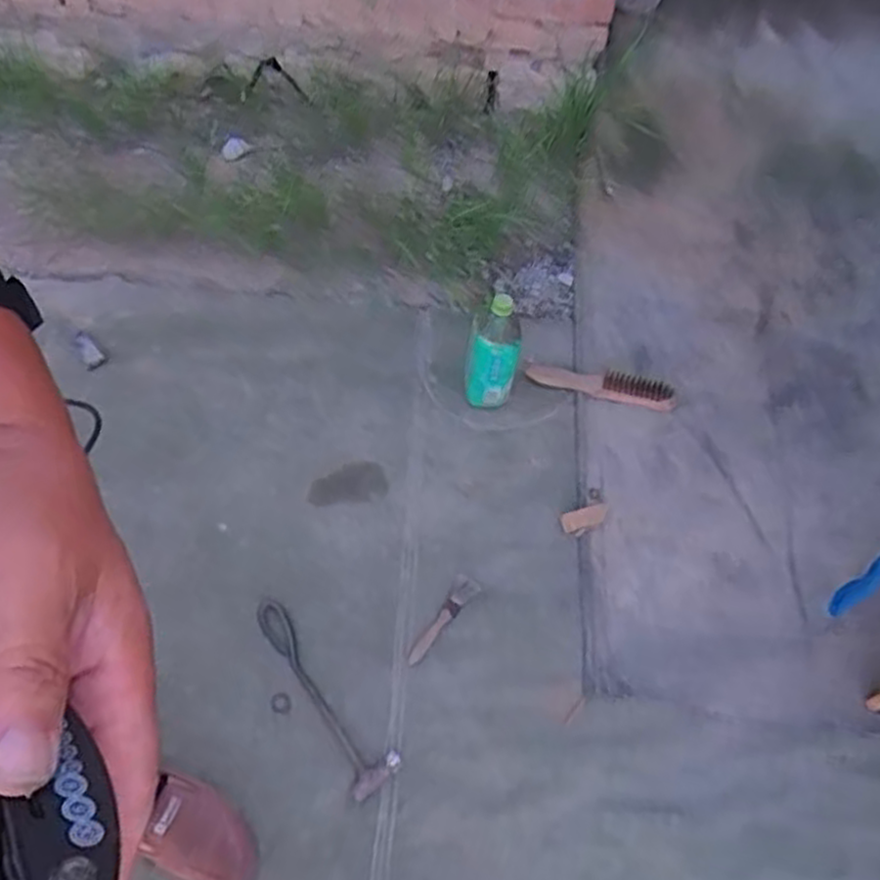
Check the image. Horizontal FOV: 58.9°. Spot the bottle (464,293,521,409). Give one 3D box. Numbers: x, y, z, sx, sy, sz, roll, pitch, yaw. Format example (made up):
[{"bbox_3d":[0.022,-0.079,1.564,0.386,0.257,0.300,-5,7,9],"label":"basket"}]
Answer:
[{"bbox_3d":[0.082,-0.129,1.244,0.077,0.190,0.061,3,55,-2],"label":"bottle"}]

